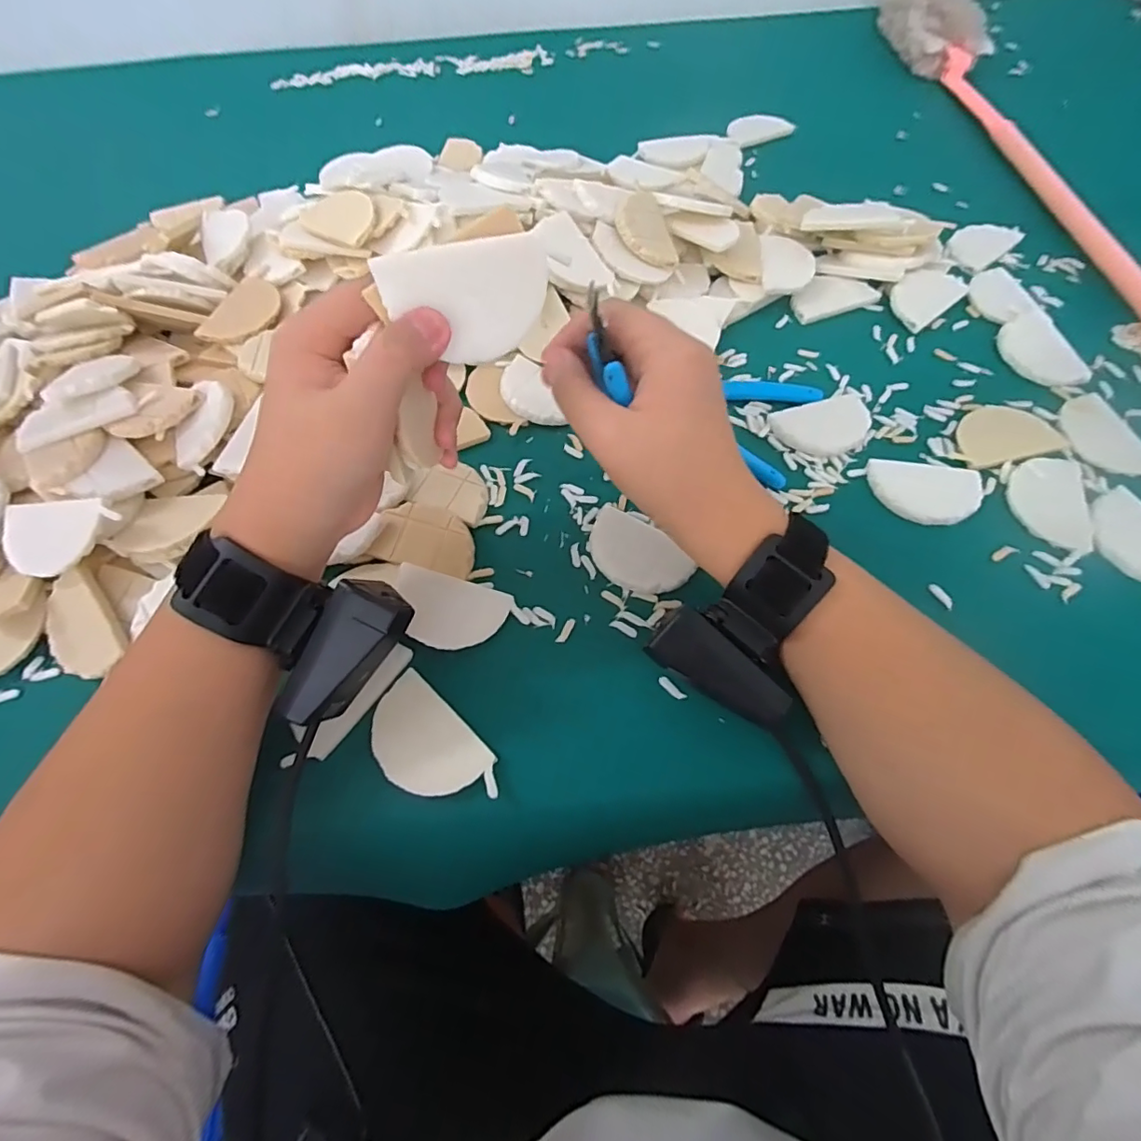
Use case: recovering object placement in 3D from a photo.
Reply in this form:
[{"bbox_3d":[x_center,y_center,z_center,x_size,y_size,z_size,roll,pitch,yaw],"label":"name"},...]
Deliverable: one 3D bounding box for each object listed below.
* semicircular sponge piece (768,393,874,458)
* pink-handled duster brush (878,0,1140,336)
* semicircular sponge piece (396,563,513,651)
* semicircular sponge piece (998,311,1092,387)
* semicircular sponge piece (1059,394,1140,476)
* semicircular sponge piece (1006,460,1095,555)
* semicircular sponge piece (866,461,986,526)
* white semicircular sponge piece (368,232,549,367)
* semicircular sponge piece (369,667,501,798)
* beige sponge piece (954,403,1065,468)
[{"bbox_3d":[0.179,-0.101,0.373,0.069,0.007,0.046,-17,63,-7],"label":"semicircular sponge piece"},{"bbox_3d":[0.438,-0.421,0.502,0.060,0.059,0.647,-6,62,-2],"label":"pink-handled duster brush"},{"bbox_3d":[-0.070,0.023,0.306,0.064,0.012,0.043,12,63,8],"label":"semicircular sponge piece"},{"bbox_3d":[0.348,-0.164,0.398,0.041,0.011,0.070,-12,63,-5],"label":"semicircular sponge piece"},{"bbox_3d":[0.359,-0.092,0.360,0.045,0.004,0.067,-3,62,0],"label":"semicircular sponge piece"},{"bbox_3d":[0.303,-0.046,0.337,0.042,0.005,0.072,15,64,9],"label":"semicircular sponge piece"},{"bbox_3d":[0.231,-0.052,0.347,0.069,0.004,0.047,13,63,8],"label":"semicircular sponge piece"},{"bbox_3d":[-0.040,-0.109,0.220,0.067,0.044,0.004,-19,34,-13],"label":"white semicircular sponge piece"},{"bbox_3d":[-0.077,0.088,0.276,0.043,0.005,0.069,-42,69,-18],"label":"semicircular sponge piece"},{"bbox_3d":[0.294,-0.094,0.363,0.068,0.004,0.047,-10,63,-4],"label":"beige sponge piece"}]

